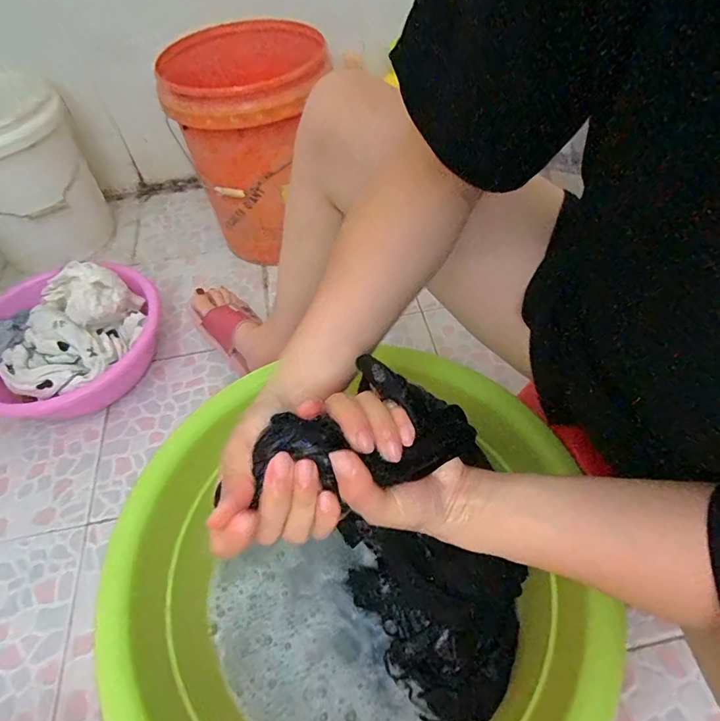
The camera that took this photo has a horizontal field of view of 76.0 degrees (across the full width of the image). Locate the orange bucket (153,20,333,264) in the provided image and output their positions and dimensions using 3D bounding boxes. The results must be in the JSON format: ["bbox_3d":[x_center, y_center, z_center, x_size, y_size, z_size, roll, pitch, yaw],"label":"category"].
[{"bbox_3d":[-0.200,-0.423,0.955,0.305,0.401,0.288,-2,53,3],"label":"orange bucket"}]

